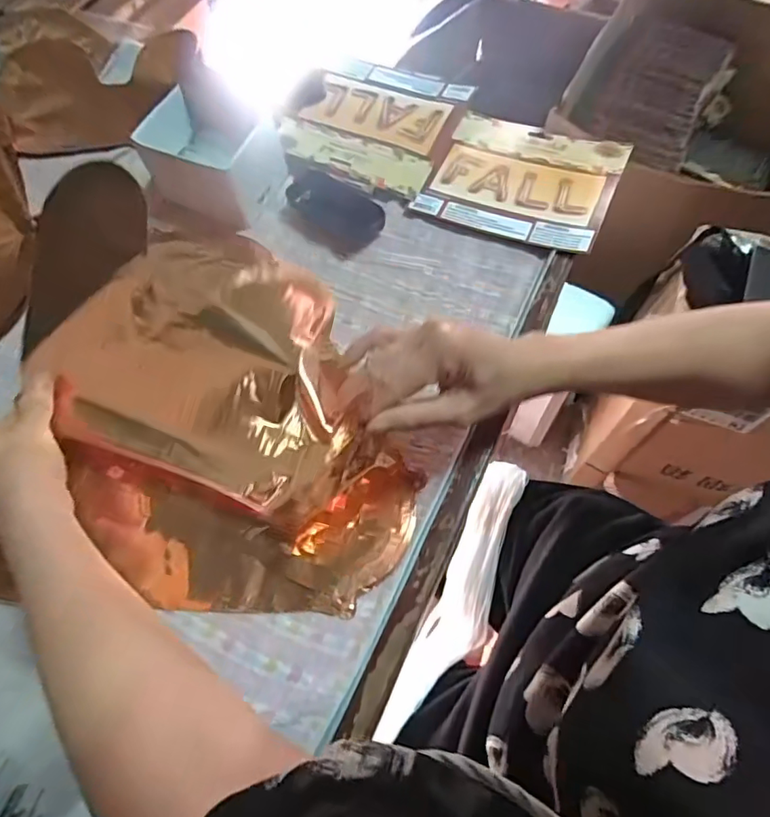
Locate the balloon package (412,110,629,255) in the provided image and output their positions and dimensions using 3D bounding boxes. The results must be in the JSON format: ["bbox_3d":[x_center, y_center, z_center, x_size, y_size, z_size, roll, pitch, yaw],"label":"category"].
[{"bbox_3d":[0.144,-0.244,0.556,0.184,0.011,0.155,22,66,13],"label":"balloon package"}]

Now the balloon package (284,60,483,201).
[{"bbox_3d":[-0.020,-0.325,0.599,0.187,0.027,0.169,23,66,14],"label":"balloon package"}]

